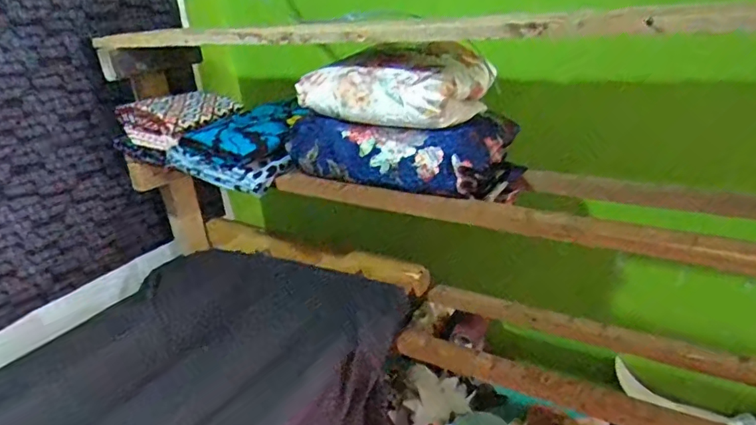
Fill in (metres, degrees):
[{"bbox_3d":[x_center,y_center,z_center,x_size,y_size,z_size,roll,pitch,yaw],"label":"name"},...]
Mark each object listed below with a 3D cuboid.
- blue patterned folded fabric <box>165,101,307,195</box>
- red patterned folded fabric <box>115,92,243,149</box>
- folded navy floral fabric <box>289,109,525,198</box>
[{"bbox_3d":[-0.219,-0.116,0.904,0.202,0.088,0.185,7,26,28],"label":"blue patterned folded fabric"},{"bbox_3d":[-0.372,-0.183,1.001,0.166,0.068,0.167,9,27,31],"label":"red patterned folded fabric"},{"bbox_3d":[0.032,-0.095,0.802,0.317,0.098,0.162,7,26,28],"label":"folded navy floral fabric"}]

